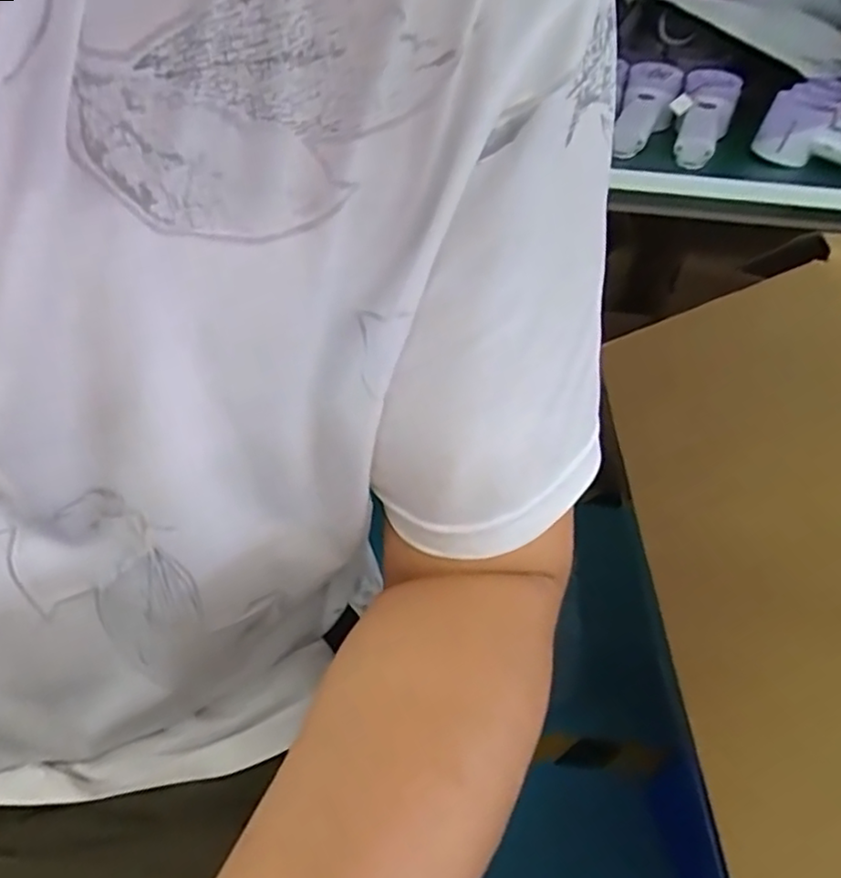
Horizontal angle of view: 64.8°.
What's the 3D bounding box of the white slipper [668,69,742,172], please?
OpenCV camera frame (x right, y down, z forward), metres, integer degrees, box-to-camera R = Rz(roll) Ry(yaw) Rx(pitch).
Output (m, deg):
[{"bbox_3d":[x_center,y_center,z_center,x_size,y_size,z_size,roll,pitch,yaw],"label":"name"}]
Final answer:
[{"bbox_3d":[0.316,-0.358,0.744,0.067,0.071,0.183,17,42,13],"label":"white slipper"}]

